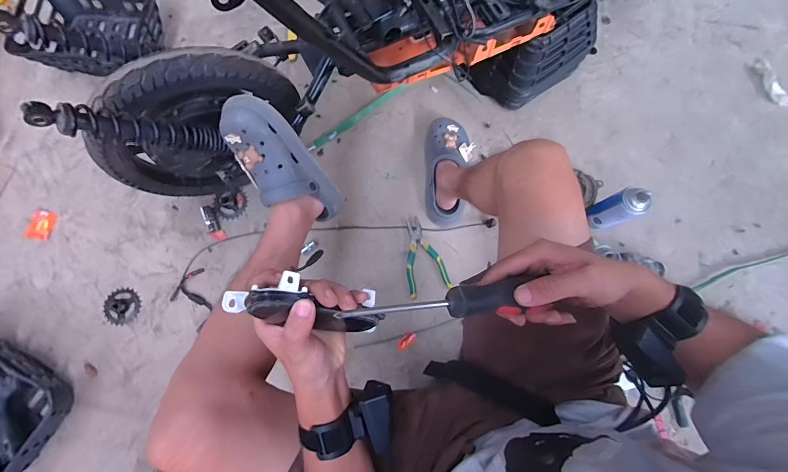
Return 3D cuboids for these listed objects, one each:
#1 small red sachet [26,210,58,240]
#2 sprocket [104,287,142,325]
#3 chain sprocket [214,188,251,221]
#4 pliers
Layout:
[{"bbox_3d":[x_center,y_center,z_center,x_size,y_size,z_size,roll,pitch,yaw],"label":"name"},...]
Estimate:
[{"bbox_3d":[-0.882,-0.027,0.887,0.061,0.007,0.074,7,78,0],"label":"small red sachet"},{"bbox_3d":[-0.651,0.167,0.850,0.079,0.008,0.086,0,78,-1],"label":"sprocket"},{"bbox_3d":[-0.415,-0.081,0.901,0.088,0.009,0.080,0,78,-1],"label":"chain sprocket"},{"bbox_3d":[0.067,0.047,0.877,0.099,0.015,0.191,-14,79,-4],"label":"pliers"}]

